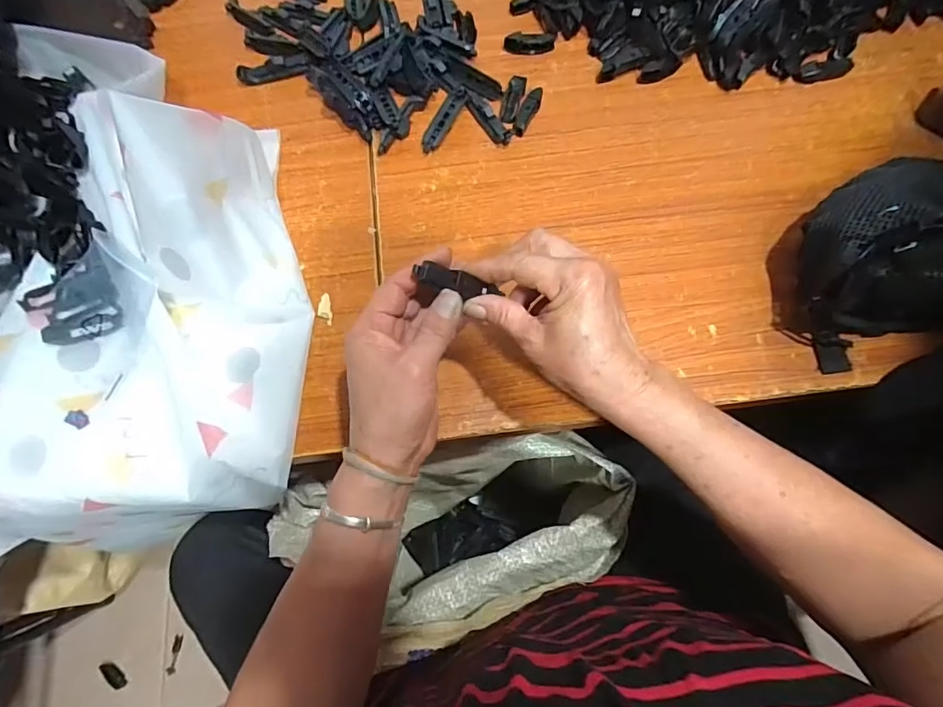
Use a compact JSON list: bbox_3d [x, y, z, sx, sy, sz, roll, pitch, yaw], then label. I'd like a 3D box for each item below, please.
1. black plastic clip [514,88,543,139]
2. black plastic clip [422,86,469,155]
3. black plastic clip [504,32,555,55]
[{"bbox_3d":[0.056,-0.240,0.502,0.015,0.014,0.054,23,74,8],"label":"black plastic clip"},{"bbox_3d":[-0.026,-0.231,0.497,0.016,0.010,0.073,31,88,11],"label":"black plastic clip"},{"bbox_3d":[0.062,-0.328,0.530,0.054,0.015,0.015,-8,72,-1],"label":"black plastic clip"}]

